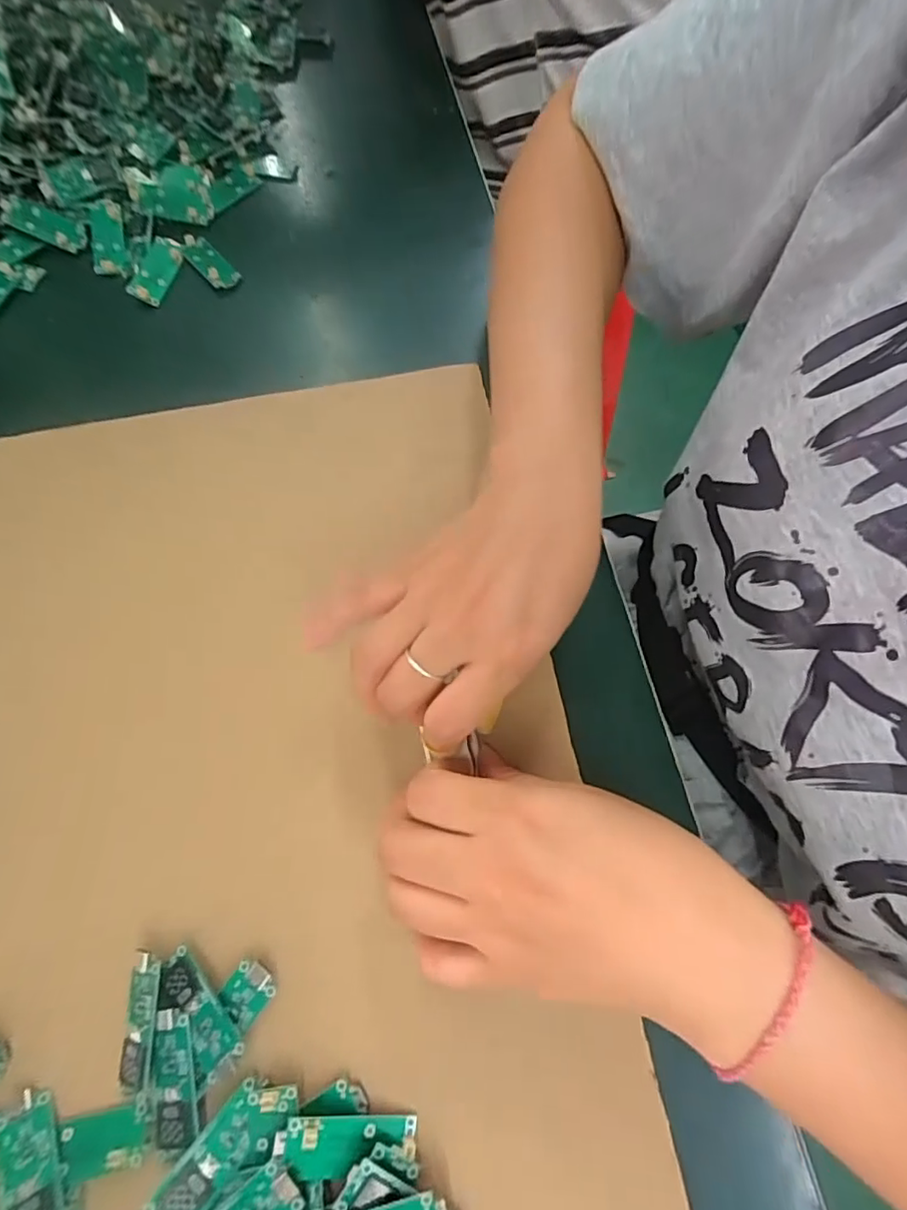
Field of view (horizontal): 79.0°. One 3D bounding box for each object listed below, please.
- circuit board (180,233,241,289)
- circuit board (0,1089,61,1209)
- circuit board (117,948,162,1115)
[{"bbox_3d":[-0.160,-0.225,0.360,0.018,0.008,0.051,-37,72,-16],"label":"circuit board"},{"bbox_3d":[-0.156,0.211,0.202,0.019,0.004,0.046,-17,53,-24],"label":"circuit board"},{"bbox_3d":[-0.124,0.167,0.217,0.014,0.009,0.055,0,71,1],"label":"circuit board"}]

